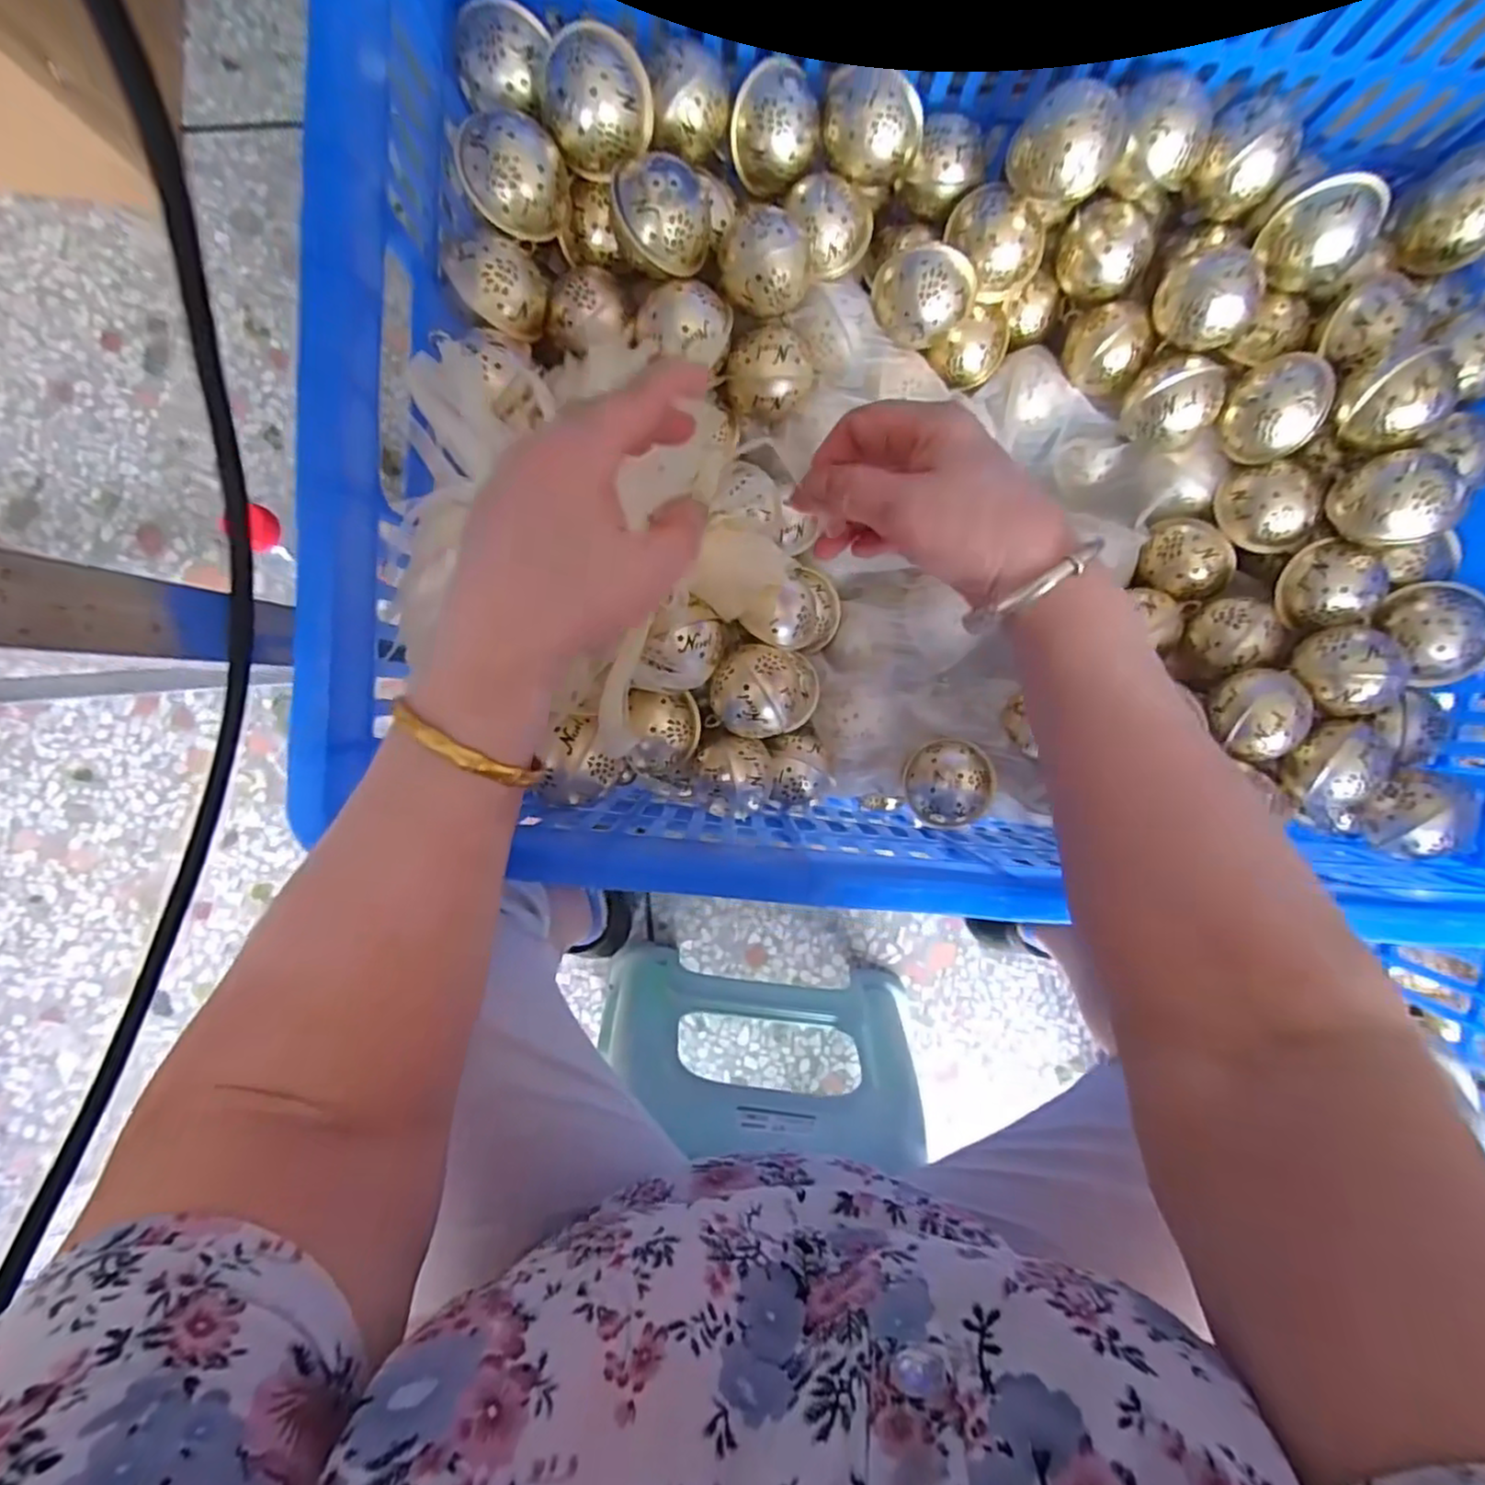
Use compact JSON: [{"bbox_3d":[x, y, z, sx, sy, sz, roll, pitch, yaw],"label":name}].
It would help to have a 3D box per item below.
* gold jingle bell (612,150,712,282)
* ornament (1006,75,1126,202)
[{"bbox_3d":[-0.043,-0.286,0.390,0.050,0.054,0.048,-7,94,-1],"label":"gold jingle bell"},{"bbox_3d":[0.180,-0.332,0.396,0.053,0.052,0.046,33,93,-3],"label":"ornament"}]

